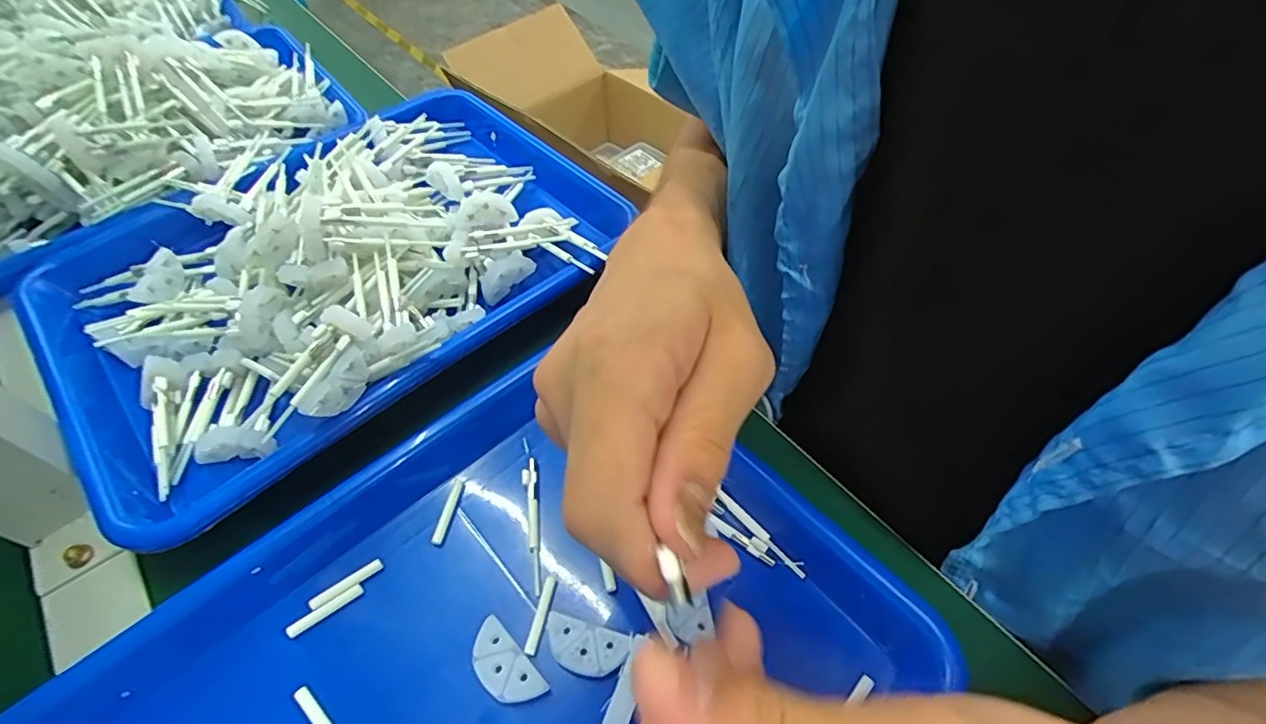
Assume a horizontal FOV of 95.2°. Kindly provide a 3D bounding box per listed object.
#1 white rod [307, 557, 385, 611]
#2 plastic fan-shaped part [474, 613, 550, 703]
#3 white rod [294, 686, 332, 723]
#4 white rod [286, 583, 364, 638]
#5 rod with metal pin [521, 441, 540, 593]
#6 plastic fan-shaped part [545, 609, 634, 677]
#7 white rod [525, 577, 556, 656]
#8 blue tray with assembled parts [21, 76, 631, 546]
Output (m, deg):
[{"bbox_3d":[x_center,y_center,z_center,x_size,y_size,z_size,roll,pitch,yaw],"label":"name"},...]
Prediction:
[{"bbox_3d":[-0.135,0.105,0.273,0.034,0.004,0.005,-33,59,-20],"label":"white rod"},{"bbox_3d":[-0.056,0.130,0.249,0.019,0.005,0.038,-37,61,-23],"label":"plastic fan-shaped part"},{"bbox_3d":[-0.130,0.149,0.240,0.033,0.004,0.006,36,62,25],"label":"white rod"},{"bbox_3d":[-0.142,0.114,0.267,0.034,0.004,0.005,-32,59,-20],"label":"white rod"},{"bbox_3d":[-0.051,0.074,0.293,0.008,0.004,0.083,-11,54,-6],"label":"rod with metal pin"},{"bbox_3d":[-0.022,0.124,0.251,0.039,0.007,0.019,14,55,12],"label":"plastic fan-shaped part"},{"bbox_3d":[-0.042,0.114,0.262,0.005,0.004,0.034,10,55,9],"label":"white rod"},{"bbox_3d":[-0.186,-0.072,0.366,0.331,0.070,0.249,-35,60,-21],"label":"blue tray with assembled parts"}]

